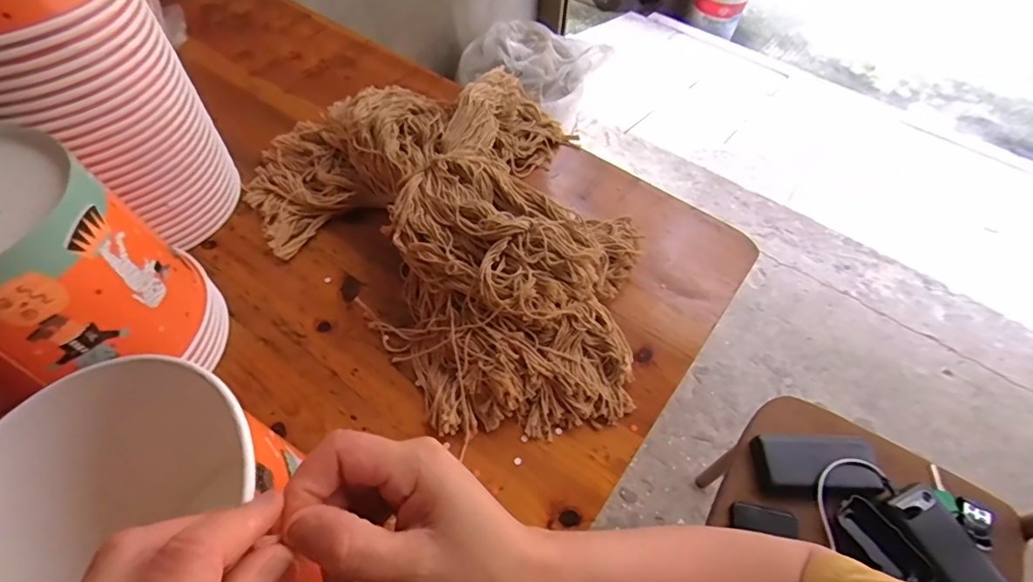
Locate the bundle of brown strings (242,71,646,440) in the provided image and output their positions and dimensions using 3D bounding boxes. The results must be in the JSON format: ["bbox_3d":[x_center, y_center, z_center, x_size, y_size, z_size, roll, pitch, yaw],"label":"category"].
[{"bbox_3d":[-0.057,-0.058,0.459,0.321,0.072,0.403,-19,60,-15],"label":"bundle of brown strings"}]

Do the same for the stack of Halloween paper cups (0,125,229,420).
[{"bbox_3d":[-0.305,0.005,0.341,0.142,0.176,0.131,-31,63,-23],"label":"stack of Halloween paper cups"}]

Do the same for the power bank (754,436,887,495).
[{"bbox_3d":[0.400,0.230,0.672,0.155,0.020,0.075,4,55,-2],"label":"power bank"}]

